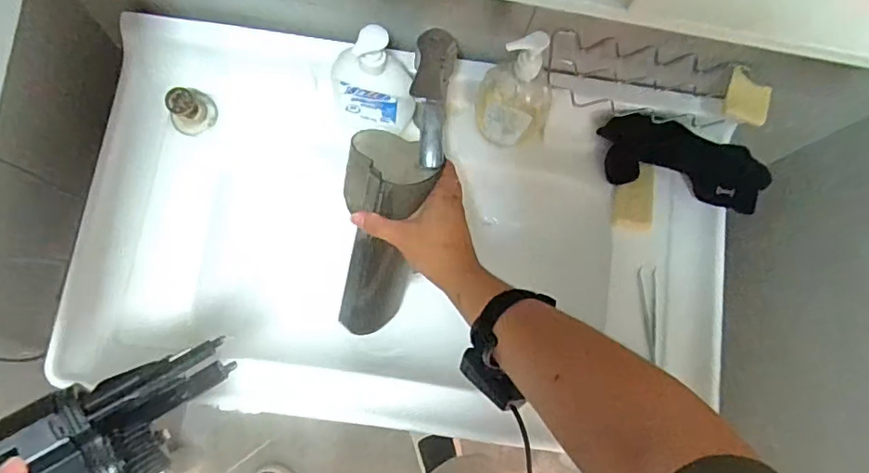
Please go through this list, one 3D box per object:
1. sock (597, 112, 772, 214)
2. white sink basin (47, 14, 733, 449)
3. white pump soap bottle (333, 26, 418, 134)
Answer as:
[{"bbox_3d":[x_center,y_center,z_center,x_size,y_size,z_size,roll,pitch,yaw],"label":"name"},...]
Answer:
[{"bbox_3d":[0.323,-0.100,0.730,0.209,0.060,0.091,22,79,1],"label":"sock"},{"bbox_3d":[-0.031,-0.001,0.734,0.802,0.172,0.476,7,79,-1],"label":"white sink basin"},{"bbox_3d":[-0.078,-0.184,0.682,0.102,0.205,0.051,6,79,-2],"label":"white pump soap bottle"}]

